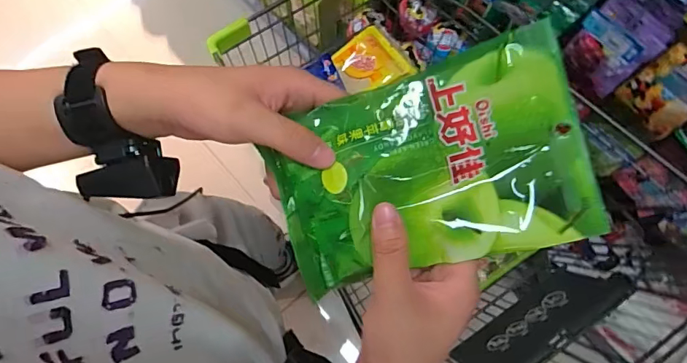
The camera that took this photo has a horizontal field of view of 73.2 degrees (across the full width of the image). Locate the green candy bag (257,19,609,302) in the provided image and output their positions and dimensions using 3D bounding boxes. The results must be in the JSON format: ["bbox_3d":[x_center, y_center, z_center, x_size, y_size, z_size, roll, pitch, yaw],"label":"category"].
[{"bbox_3d":[0.053,-0.007,0.302,0.196,0.019,0.128,-16,92,7],"label":"green candy bag"}]

